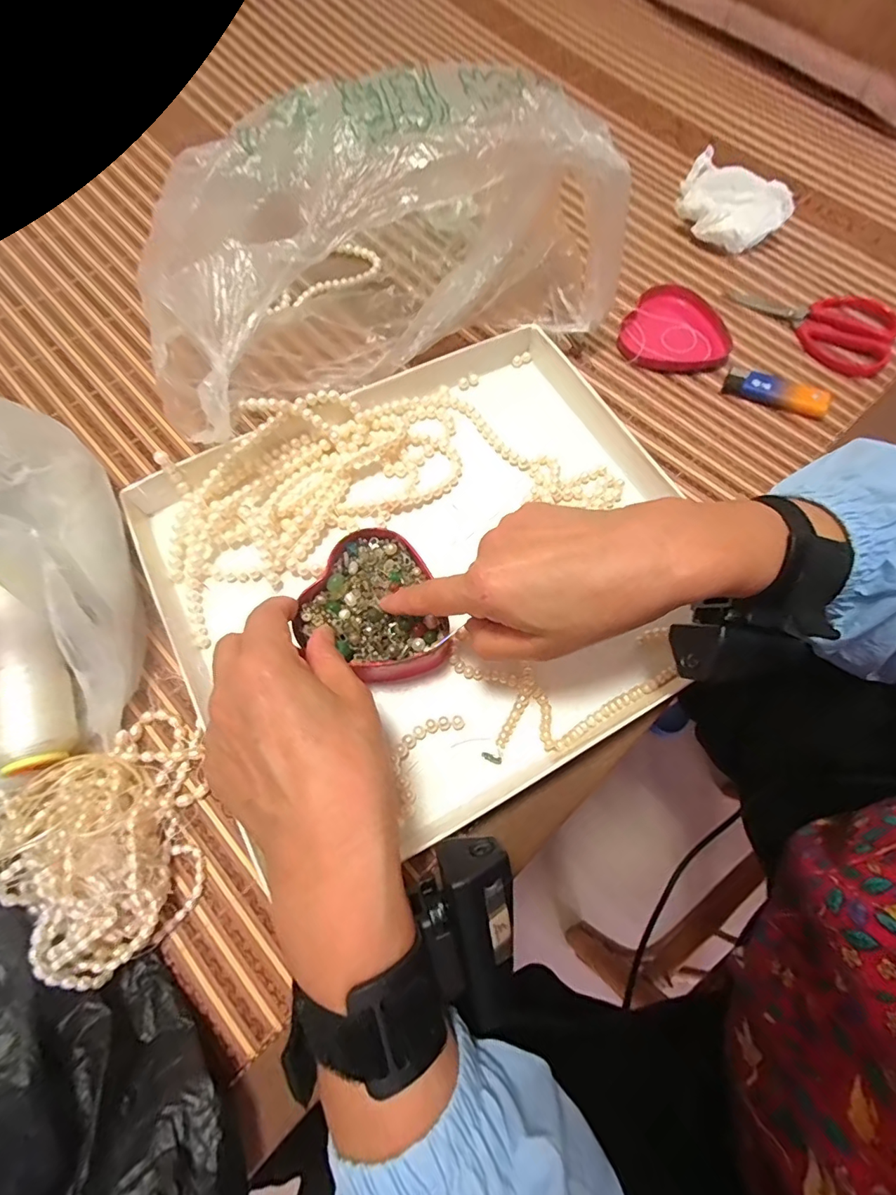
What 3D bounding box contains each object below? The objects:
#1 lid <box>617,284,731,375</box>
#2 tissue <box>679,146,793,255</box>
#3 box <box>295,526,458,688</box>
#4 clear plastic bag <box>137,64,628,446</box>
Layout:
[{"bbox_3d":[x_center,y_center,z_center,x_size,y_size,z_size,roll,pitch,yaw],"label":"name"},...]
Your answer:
[{"bbox_3d":[0.203,-0.234,0.434,0.088,0.007,0.101,32,72,9],"label":"lid"},{"bbox_3d":[0.285,-0.398,0.492,0.099,0.032,0.132,20,71,5],"label":"tissue"},{"bbox_3d":[-0.040,0.008,0.311,0.088,0.032,0.083,27,71,7],"label":"box"},{"bbox_3d":[-0.064,-0.256,0.359,0.319,0.144,0.200,-25,75,-12],"label":"clear plastic bag"}]

